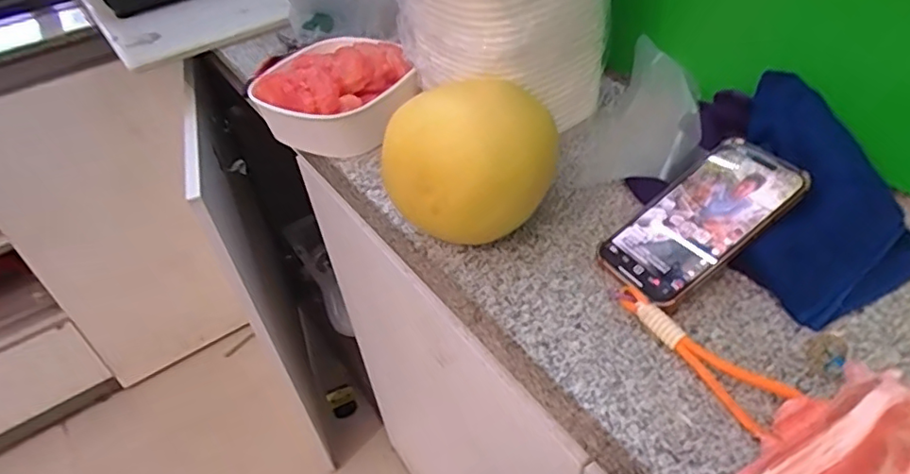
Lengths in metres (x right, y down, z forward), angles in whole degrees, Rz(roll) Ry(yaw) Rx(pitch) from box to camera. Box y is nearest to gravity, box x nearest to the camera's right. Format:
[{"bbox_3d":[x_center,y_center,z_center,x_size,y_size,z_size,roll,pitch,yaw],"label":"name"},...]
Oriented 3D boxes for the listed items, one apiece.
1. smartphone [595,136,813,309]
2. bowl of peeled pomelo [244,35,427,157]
[{"bbox_3d":[0.180,-0.014,0.432,0.147,0.012,0.070,-38,49,-4],"label":"smartphone"},{"bbox_3d":[-0.123,-0.146,0.592,0.145,0.072,0.141,-4,41,3],"label":"bowl of peeled pomelo"}]

